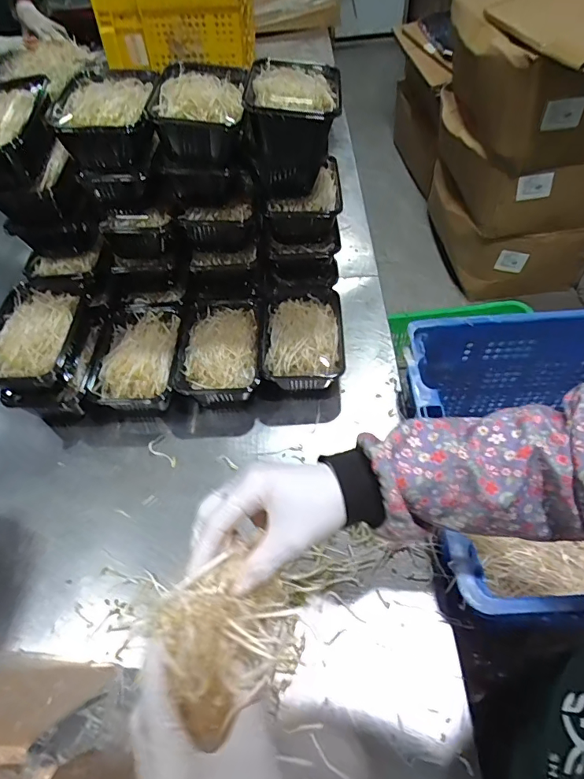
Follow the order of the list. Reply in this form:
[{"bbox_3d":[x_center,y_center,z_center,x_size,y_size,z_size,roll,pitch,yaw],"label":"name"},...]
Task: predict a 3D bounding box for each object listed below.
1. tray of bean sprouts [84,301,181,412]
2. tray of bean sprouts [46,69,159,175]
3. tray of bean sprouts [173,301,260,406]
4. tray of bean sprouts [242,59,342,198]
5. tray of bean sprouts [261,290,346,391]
[{"bbox_3d":[-0.237,-0.044,0.716,0.123,0.063,0.180,-3,54,3],"label":"tray of bean sprouts"},{"bbox_3d":[-0.245,-0.366,0.624,0.128,0.070,0.162,-9,54,-1],"label":"tray of bean sprouts"},{"bbox_3d":[-0.110,-0.055,0.715,0.123,0.063,0.185,-3,54,3],"label":"tray of bean sprouts"},{"bbox_3d":[0.004,-0.350,0.637,0.120,0.140,0.170,-2,54,3],"label":"tray of bean sprouts"},{"bbox_3d":[0.017,-0.076,0.718,0.121,0.069,0.189,-3,54,3],"label":"tray of bean sprouts"}]

